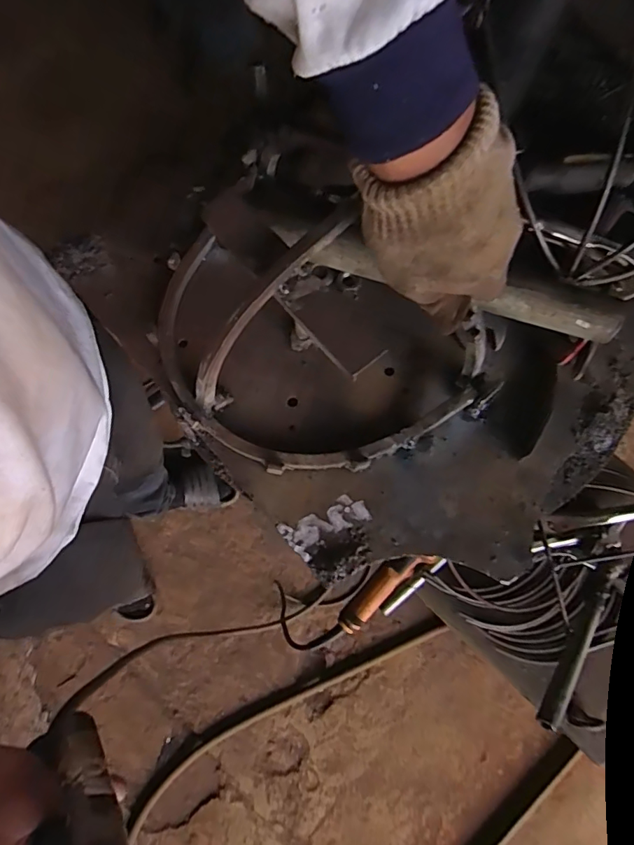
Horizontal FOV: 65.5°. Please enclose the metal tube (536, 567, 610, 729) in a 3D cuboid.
[{"bbox_3d":[0.295,0.244,0.555,0.021,0.018,0.209,36,59,12],"label":"metal tube"}]

